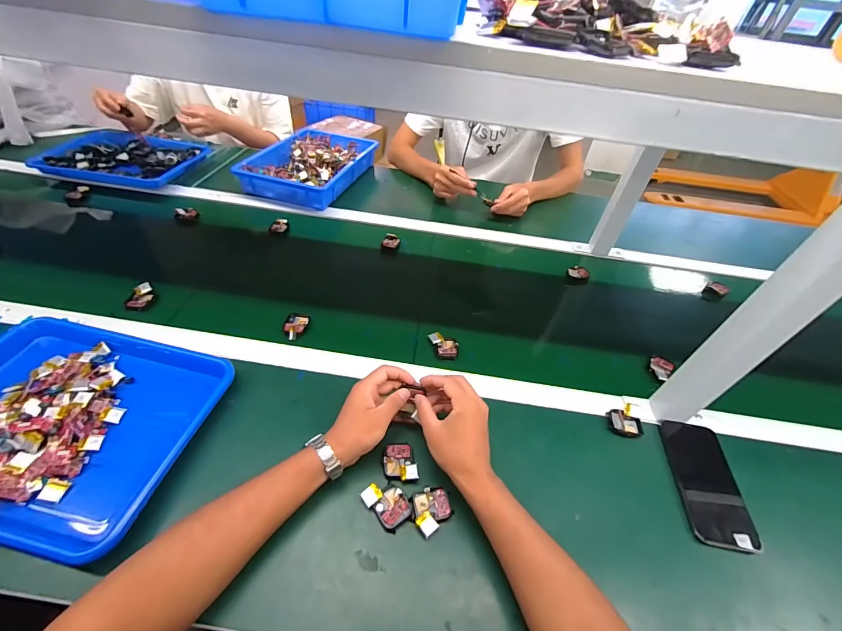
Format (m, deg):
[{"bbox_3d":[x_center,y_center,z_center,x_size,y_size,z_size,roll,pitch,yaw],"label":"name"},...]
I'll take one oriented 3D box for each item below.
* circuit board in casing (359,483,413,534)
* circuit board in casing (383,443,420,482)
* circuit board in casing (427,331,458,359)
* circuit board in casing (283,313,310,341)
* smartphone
[{"bbox_3d":[-0.040,0.221,0.425,0.054,0.016,0.040,34,51,24],"label":"circuit board in casing"},{"bbox_3d":[-0.026,0.186,0.458,0.040,0.013,0.050,-4,47,-11],"label":"circuit board in casing"},{"bbox_3d":[0.039,0.051,0.603,0.051,0.016,0.045,5,46,-2],"label":"circuit board in casing"},{"bbox_3d":[-0.209,0.018,0.600,0.036,0.013,0.062,3,46,-5],"label":"circuit board in casing"},{"bbox_3d":[0.379,0.218,0.477,0.073,0.013,0.159,12,46,4],"label":"smartphone"}]

